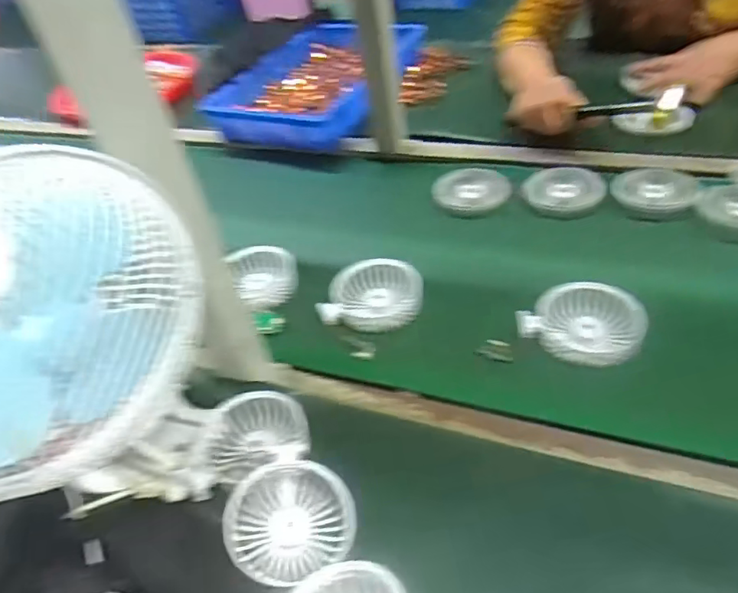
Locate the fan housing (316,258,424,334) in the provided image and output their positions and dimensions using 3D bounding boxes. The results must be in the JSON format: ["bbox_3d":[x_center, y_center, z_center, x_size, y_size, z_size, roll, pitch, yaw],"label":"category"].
[{"bbox_3d":[0.006,-0.006,0.610,0.099,0.030,0.090,5,48,9],"label":"fan housing"}]

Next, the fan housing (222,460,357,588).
[{"bbox_3d":[-0.058,0.165,0.426,0.090,0.031,0.079,-17,48,-11],"label":"fan housing"}]

